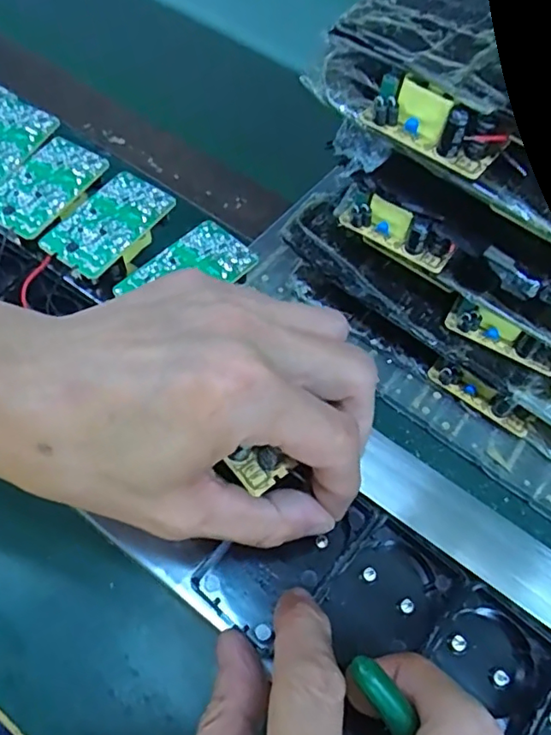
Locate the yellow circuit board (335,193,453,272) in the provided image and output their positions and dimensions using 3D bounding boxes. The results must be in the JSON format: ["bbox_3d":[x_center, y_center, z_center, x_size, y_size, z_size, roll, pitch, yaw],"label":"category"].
[{"bbox_3d":[0.066,-0.075,0.300,0.061,0.022,0.016,34,63,14],"label":"yellow circuit board"}]

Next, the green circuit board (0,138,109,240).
[{"bbox_3d":[-0.120,-0.095,0.289,0.038,0.004,0.062,29,62,12],"label":"green circuit board"}]

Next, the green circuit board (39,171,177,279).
[{"bbox_3d":[-0.083,-0.073,0.282,0.036,0.005,0.062,34,64,15],"label":"green circuit board"}]

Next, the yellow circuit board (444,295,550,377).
[{"bbox_3d":[0.124,-0.016,0.305,0.062,0.013,0.018,36,64,16],"label":"yellow circuit board"}]

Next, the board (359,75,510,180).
[{"bbox_3d":[0.071,-0.110,0.253,0.063,0.023,0.019,33,63,14],"label":"board"}]

